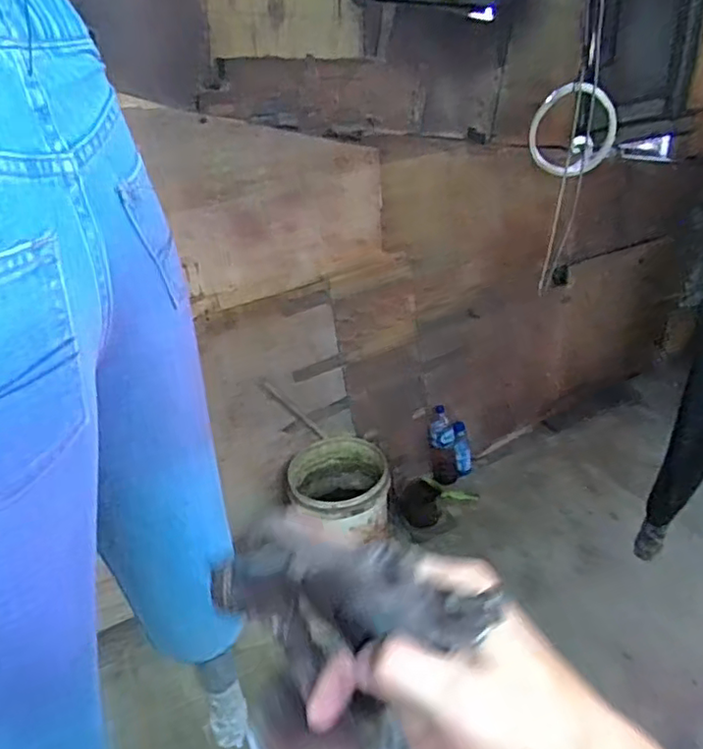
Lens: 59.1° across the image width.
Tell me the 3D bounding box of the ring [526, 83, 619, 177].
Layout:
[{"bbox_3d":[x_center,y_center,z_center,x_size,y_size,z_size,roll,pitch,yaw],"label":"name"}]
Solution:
[{"bbox_3d":[0.221,-0.243,0.627,0.087,0.091,0.014,10,33,25],"label":"ring"}]

